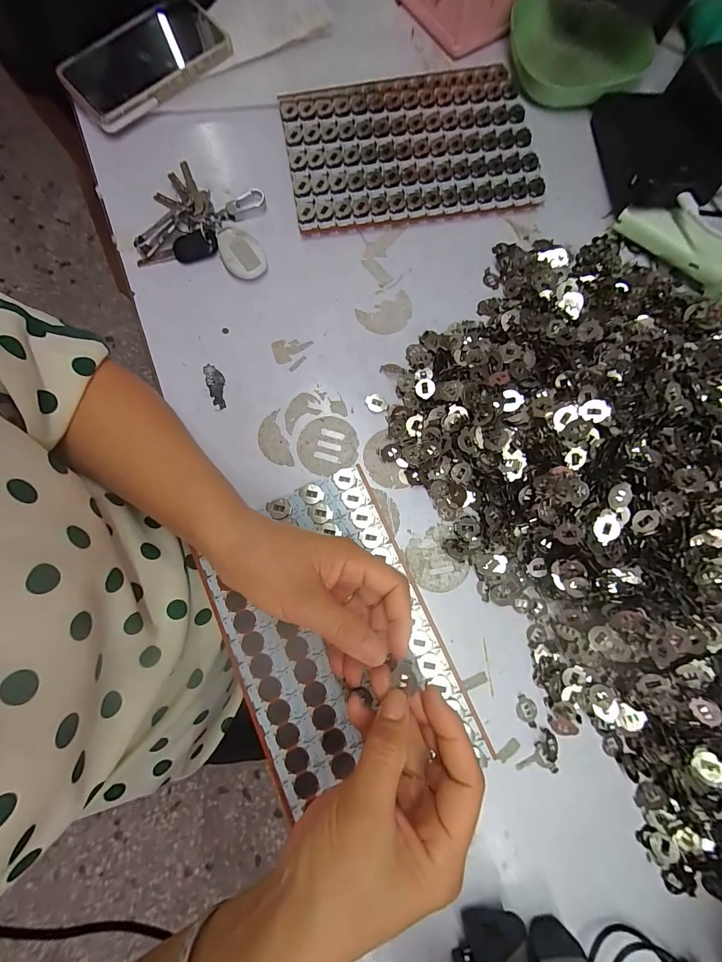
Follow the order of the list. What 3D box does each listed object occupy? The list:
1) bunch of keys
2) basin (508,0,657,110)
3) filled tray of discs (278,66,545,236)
[{"bbox_3d":[-0.150,-0.265,0.366,0.124,0.016,0.118,9,80,2],"label":"bunch of keys"},{"bbox_3d":[0.228,-0.454,0.381,0.135,0.037,0.119,-3,80,-1],"label":"basin"},{"bbox_3d":[0.049,-0.341,0.378,0.246,0.018,0.164,-10,80,-2],"label":"filled tray of discs"}]

